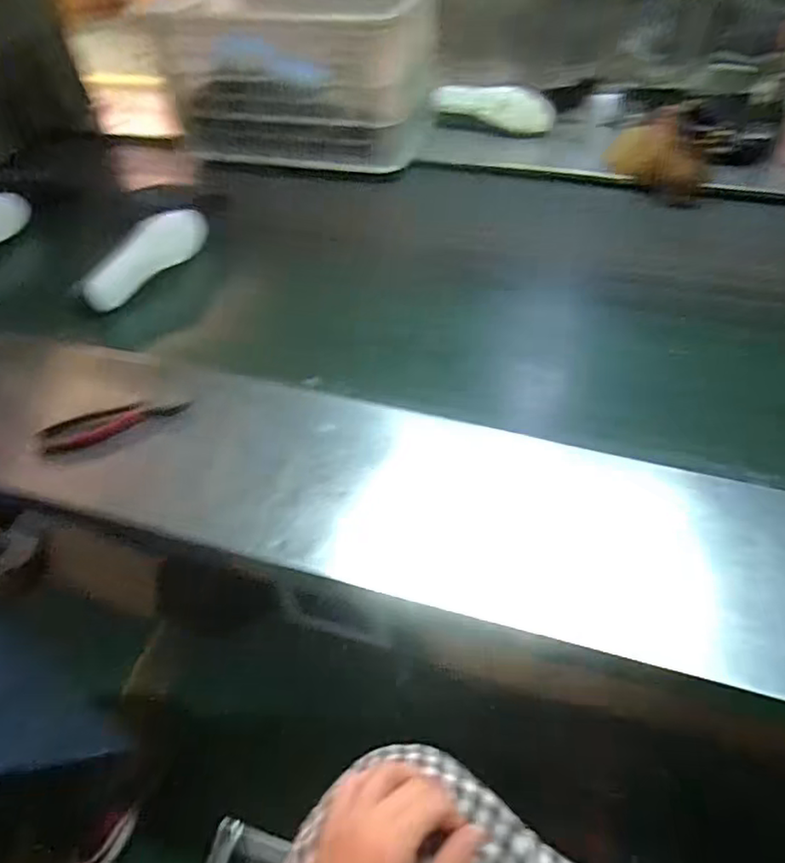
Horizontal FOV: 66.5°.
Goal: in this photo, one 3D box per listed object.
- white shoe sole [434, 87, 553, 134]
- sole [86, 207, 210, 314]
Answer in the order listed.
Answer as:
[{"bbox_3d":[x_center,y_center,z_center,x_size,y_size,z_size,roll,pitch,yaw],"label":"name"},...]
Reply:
[{"bbox_3d":[0.220,-0.713,1.320,0.261,0.070,0.050,3,49,5],"label":"white shoe sole"},{"bbox_3d":[-0.421,-0.304,1.033,0.019,0.090,0.269,21,53,19],"label":"sole"}]

